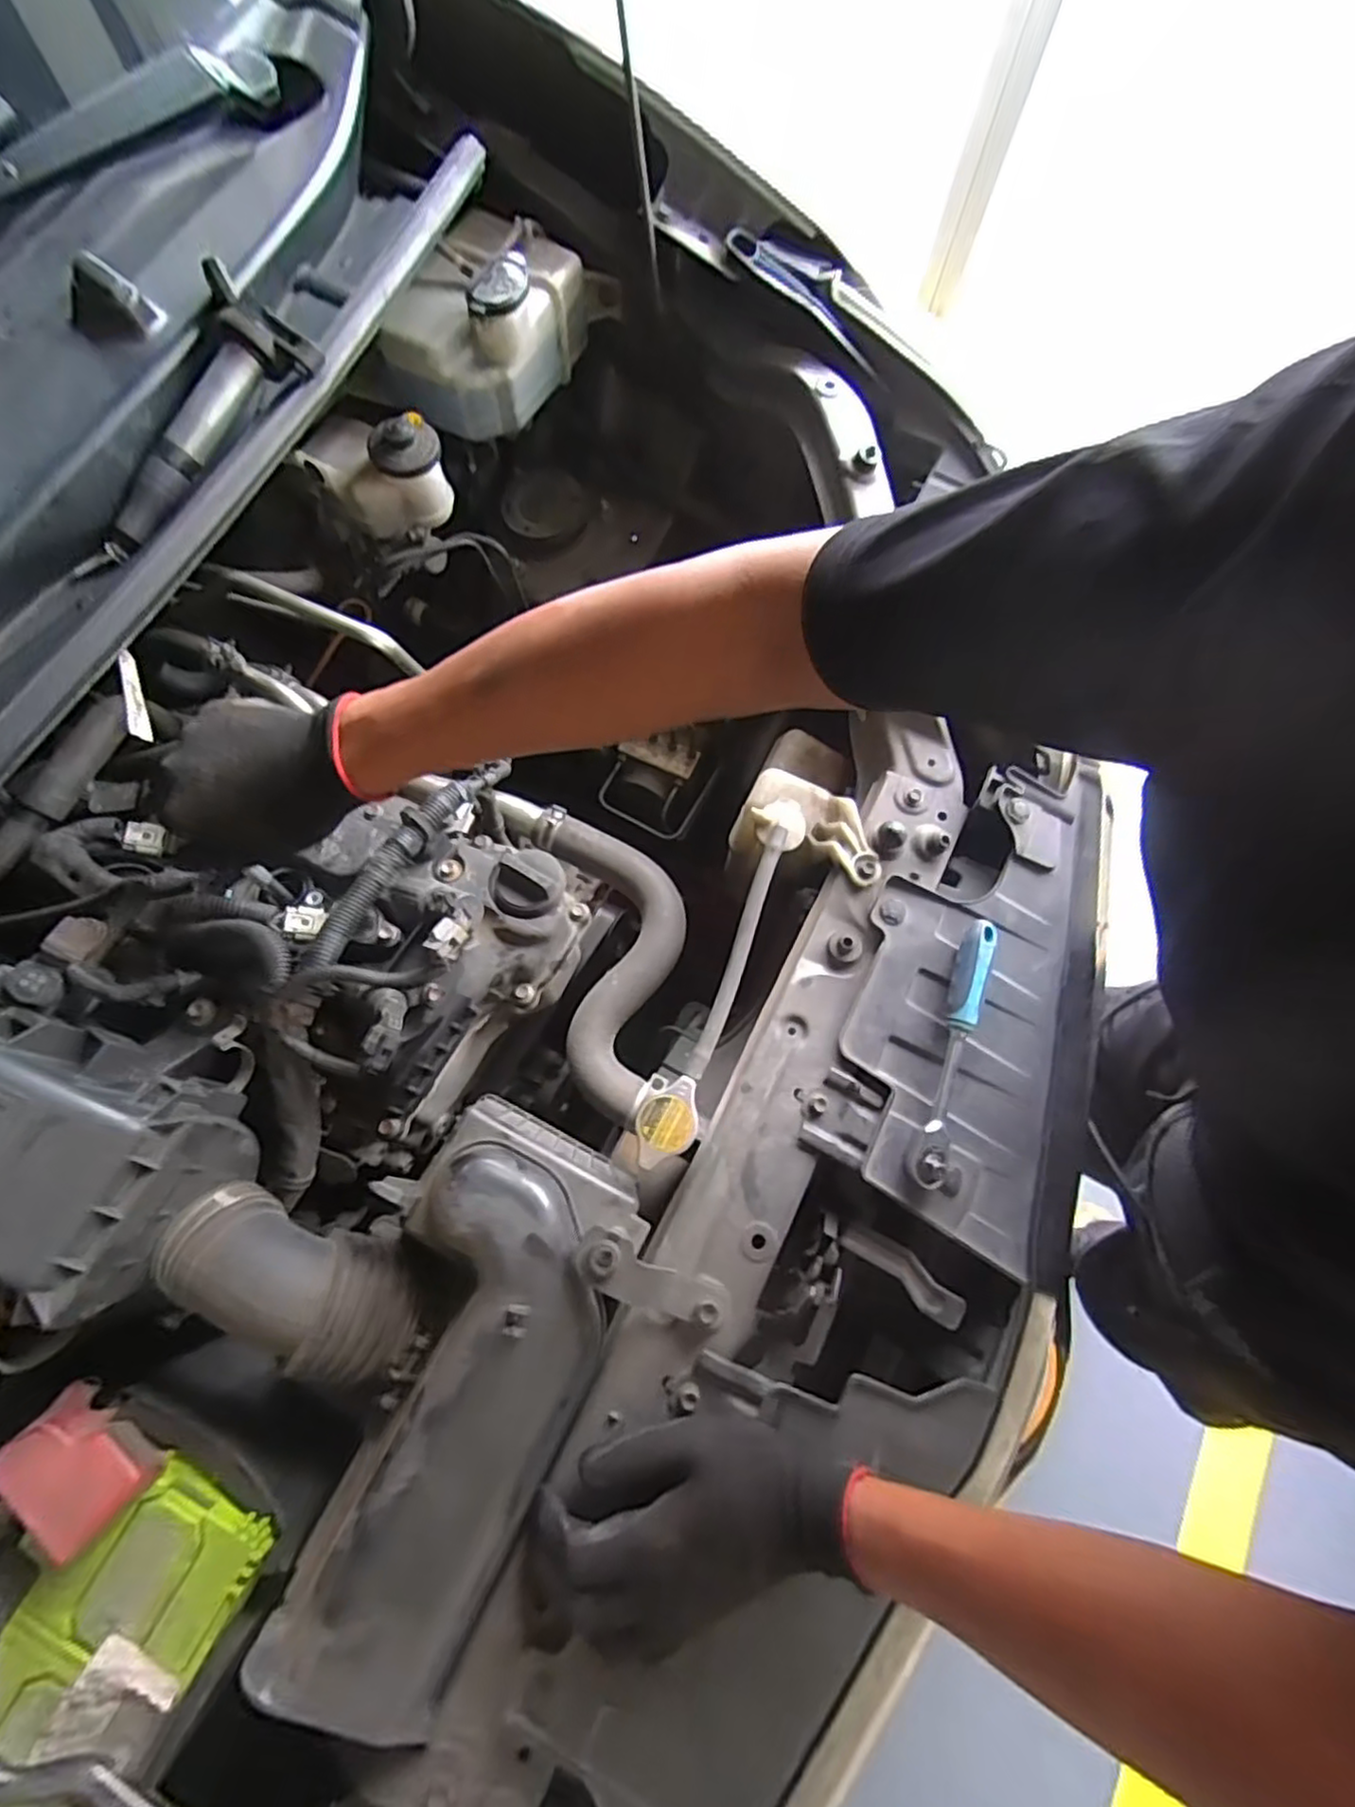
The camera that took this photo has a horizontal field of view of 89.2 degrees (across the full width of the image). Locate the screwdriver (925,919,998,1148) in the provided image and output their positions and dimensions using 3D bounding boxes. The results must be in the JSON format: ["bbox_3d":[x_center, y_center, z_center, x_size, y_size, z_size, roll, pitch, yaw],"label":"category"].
[{"bbox_3d":[0.205,0.091,0.501,0.024,0.031,0.163,15,74,3],"label":"screwdriver"}]

